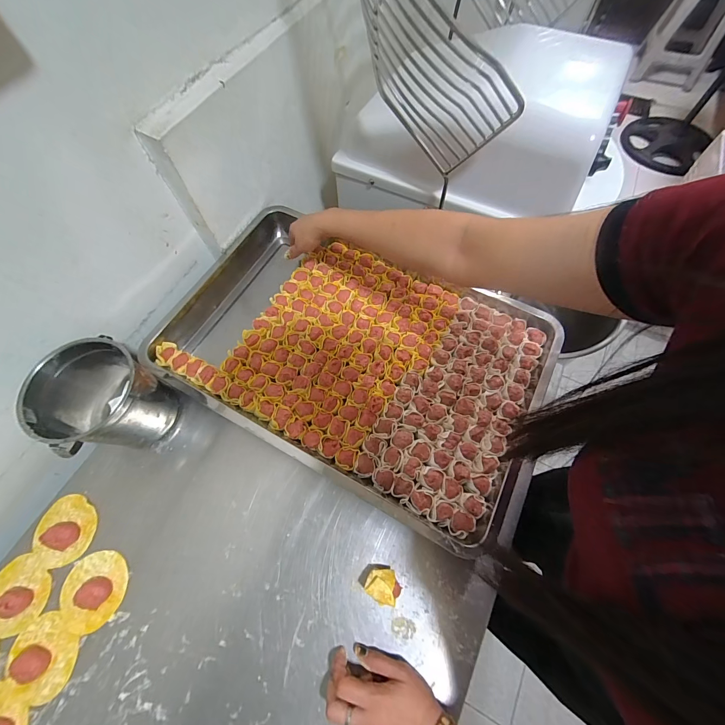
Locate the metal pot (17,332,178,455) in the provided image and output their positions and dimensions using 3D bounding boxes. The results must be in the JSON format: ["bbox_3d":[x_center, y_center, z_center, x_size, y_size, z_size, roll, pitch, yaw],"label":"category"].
[{"bbox_3d":[-0.362,0.055,0.454,0.123,0.142,0.136,29,68,12],"label":"metal pot"}]

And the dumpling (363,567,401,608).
[{"bbox_3d":[0.027,0.283,0.405,0.041,0.032,0.036,35,69,15],"label":"dumpling"}]

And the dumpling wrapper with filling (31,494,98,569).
[{"bbox_3d":[-0.418,0.232,0.439,0.078,0.023,0.089,-6,65,-3],"label":"dumpling wrapper with filling"}]

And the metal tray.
[{"bbox_3d":[-0.035,-0.025,0.537,0.611,0.065,0.381,26,67,11],"label":"metal tray"}]

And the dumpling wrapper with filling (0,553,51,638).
[{"bbox_3d":[-0.457,0.302,0.410,0.080,0.027,0.086,0,65,0],"label":"dumpling wrapper with filling"}]

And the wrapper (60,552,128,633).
[{"bbox_3d":[-0.355,0.298,0.413,0.084,0.016,0.083,0,65,0],"label":"wrapper"}]

